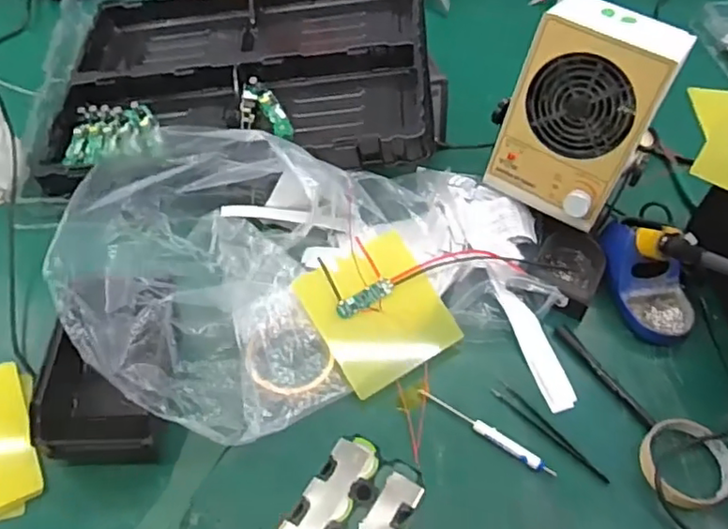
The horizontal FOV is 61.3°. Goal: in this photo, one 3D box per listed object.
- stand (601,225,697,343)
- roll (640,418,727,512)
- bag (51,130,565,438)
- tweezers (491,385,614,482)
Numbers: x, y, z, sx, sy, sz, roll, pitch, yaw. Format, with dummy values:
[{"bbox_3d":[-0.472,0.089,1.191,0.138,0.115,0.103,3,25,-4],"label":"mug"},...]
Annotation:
[{"bbox_3d":[0.322,0.006,0.690,0.079,0.078,0.145,-18,57,-16],"label":"stand"},{"bbox_3d":[0.309,0.192,0.589,0.087,0.018,0.083,2,54,-2],"label":"roll"},{"bbox_3d":[-0.041,-0.019,0.644,0.501,0.133,0.295,-21,58,-18],"label":"bag"},{"bbox_3d":[0.186,0.164,0.609,0.019,0.008,0.132,-37,64,-26],"label":"tweezers"}]

